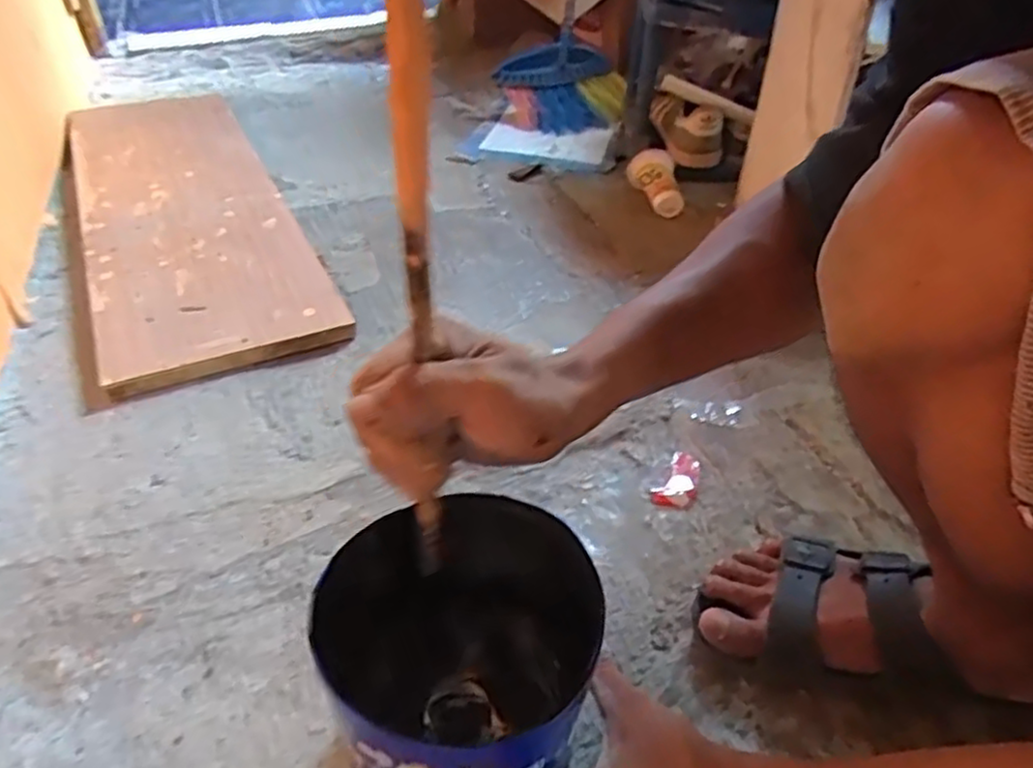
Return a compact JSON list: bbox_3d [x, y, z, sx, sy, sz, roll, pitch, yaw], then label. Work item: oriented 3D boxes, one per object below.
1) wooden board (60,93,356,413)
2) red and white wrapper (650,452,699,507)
[{"bbox_3d":[-0.453,-0.243,0.933,0.265,0.026,0.757,-20,44,-19],"label":"wooden board"},{"bbox_3d":[0.149,0.089,0.646,0.034,0.004,0.069,22,46,25],"label":"red and white wrapper"}]

